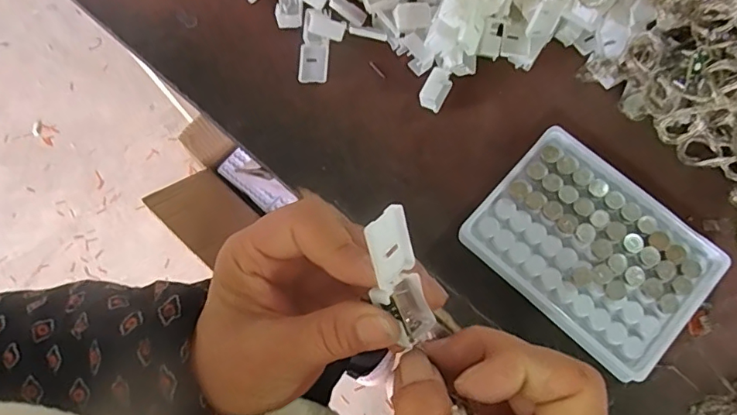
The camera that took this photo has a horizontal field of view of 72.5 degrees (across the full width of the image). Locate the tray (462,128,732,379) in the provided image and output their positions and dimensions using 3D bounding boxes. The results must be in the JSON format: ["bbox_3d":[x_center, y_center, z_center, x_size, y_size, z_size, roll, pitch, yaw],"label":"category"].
[{"bbox_3d":[0.135,0.025,0.309,0.129,0.024,0.099,42,80,12],"label":"tray"}]

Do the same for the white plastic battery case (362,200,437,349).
[{"bbox_3d":[0.010,0.026,0.192,0.021,0.013,0.054,-34,117,-39],"label":"white plastic battery case"}]

